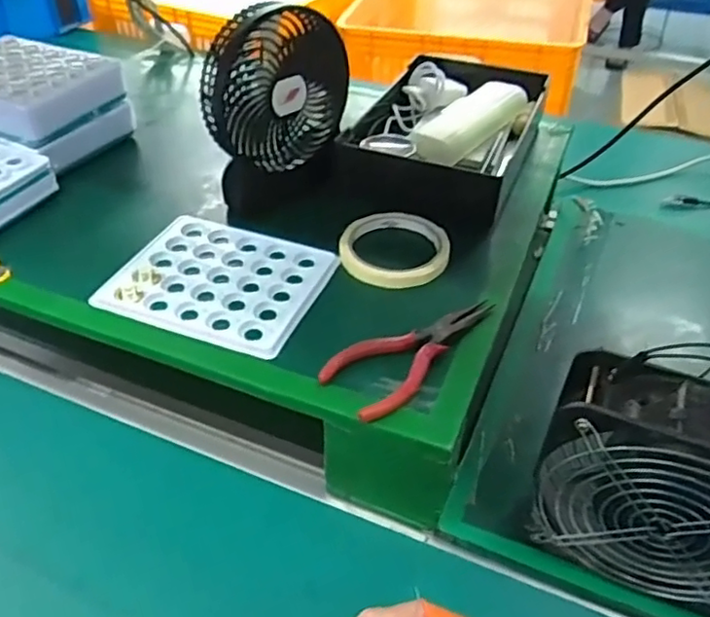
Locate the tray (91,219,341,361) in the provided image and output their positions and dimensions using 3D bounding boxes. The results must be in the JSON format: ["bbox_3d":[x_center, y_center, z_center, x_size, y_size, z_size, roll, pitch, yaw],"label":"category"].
[{"bbox_3d":[-0.108,-0.024,0.518,0.158,0.008,0.130,16,42,15],"label":"tray"}]

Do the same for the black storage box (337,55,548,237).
[{"bbox_3d":[0.088,-0.182,0.665,0.173,0.067,0.231,17,43,16],"label":"black storage box"}]

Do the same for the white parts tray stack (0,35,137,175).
[{"bbox_3d":[-0.334,-0.207,0.646,0.154,0.077,0.125,15,42,14],"label":"white parts tray stack"}]

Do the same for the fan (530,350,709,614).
[{"bbox_3d":[0.188,0.112,0.384,0.150,0.149,0.059,18,43,17],"label":"fan"}]

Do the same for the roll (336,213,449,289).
[{"bbox_3d":[0.034,-0.052,0.550,0.093,0.019,0.093,1,41,-1],"label":"roll"}]

